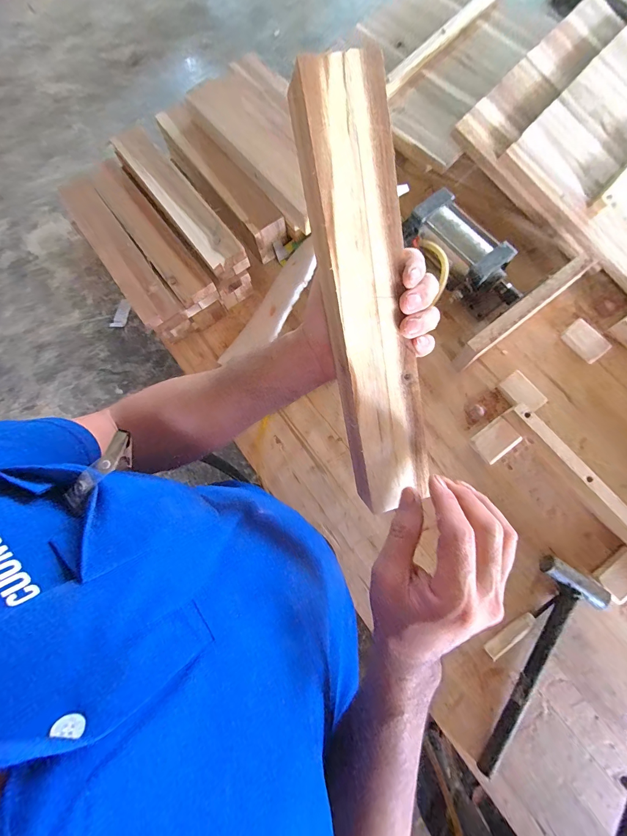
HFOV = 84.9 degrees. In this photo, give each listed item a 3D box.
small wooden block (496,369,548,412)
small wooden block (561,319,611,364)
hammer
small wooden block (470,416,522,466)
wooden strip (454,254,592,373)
[{"bbox_3d":[0.346,-0.041,0.571,0.044,0.022,0.067,-37,80,-7],"label":"small wooden block"},{"bbox_3d":[0.464,-0.130,0.584,0.037,0.024,0.070,-39,78,-5],"label":"small wooden block"},{"bbox_3d":[0.316,0.350,0.476,0.088,0.029,0.293,29,80,7],"label":"hammer"},{"bbox_3d":[0.295,0.037,0.556,0.069,0.017,0.052,-37,80,-7],"label":"small wooden block"},{"bbox_3d":[0.341,-0.171,0.570,0.248,0.083,0.027,-37,78,-4],"label":"wooden strip"}]

